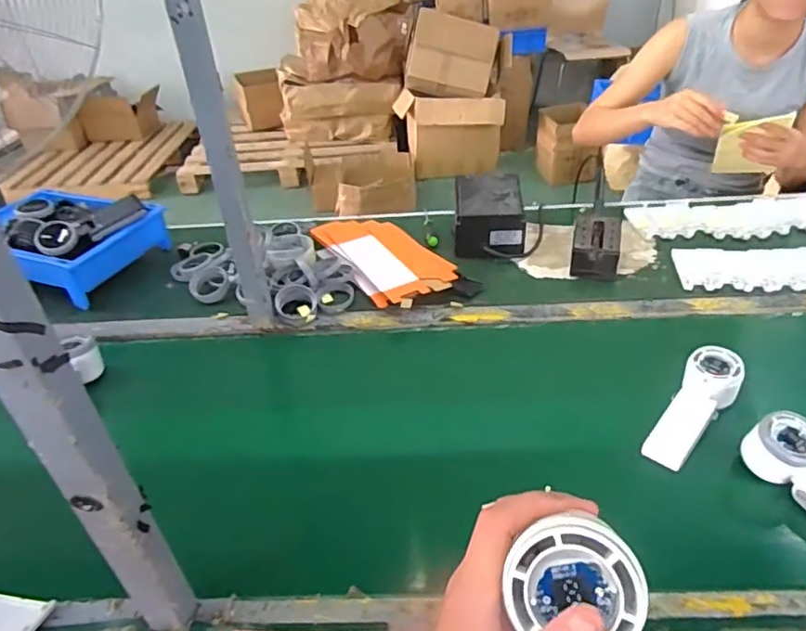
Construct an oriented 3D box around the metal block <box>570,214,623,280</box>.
[{"bbox_3d":[0.302,-0.110,0.902,0.068,0.073,0.081,8,38,15],"label":"metal block"}]

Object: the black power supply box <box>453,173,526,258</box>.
[{"bbox_3d":[0.148,-0.172,0.992,0.114,0.090,0.127,2,37,7],"label":"black power supply box"}]

